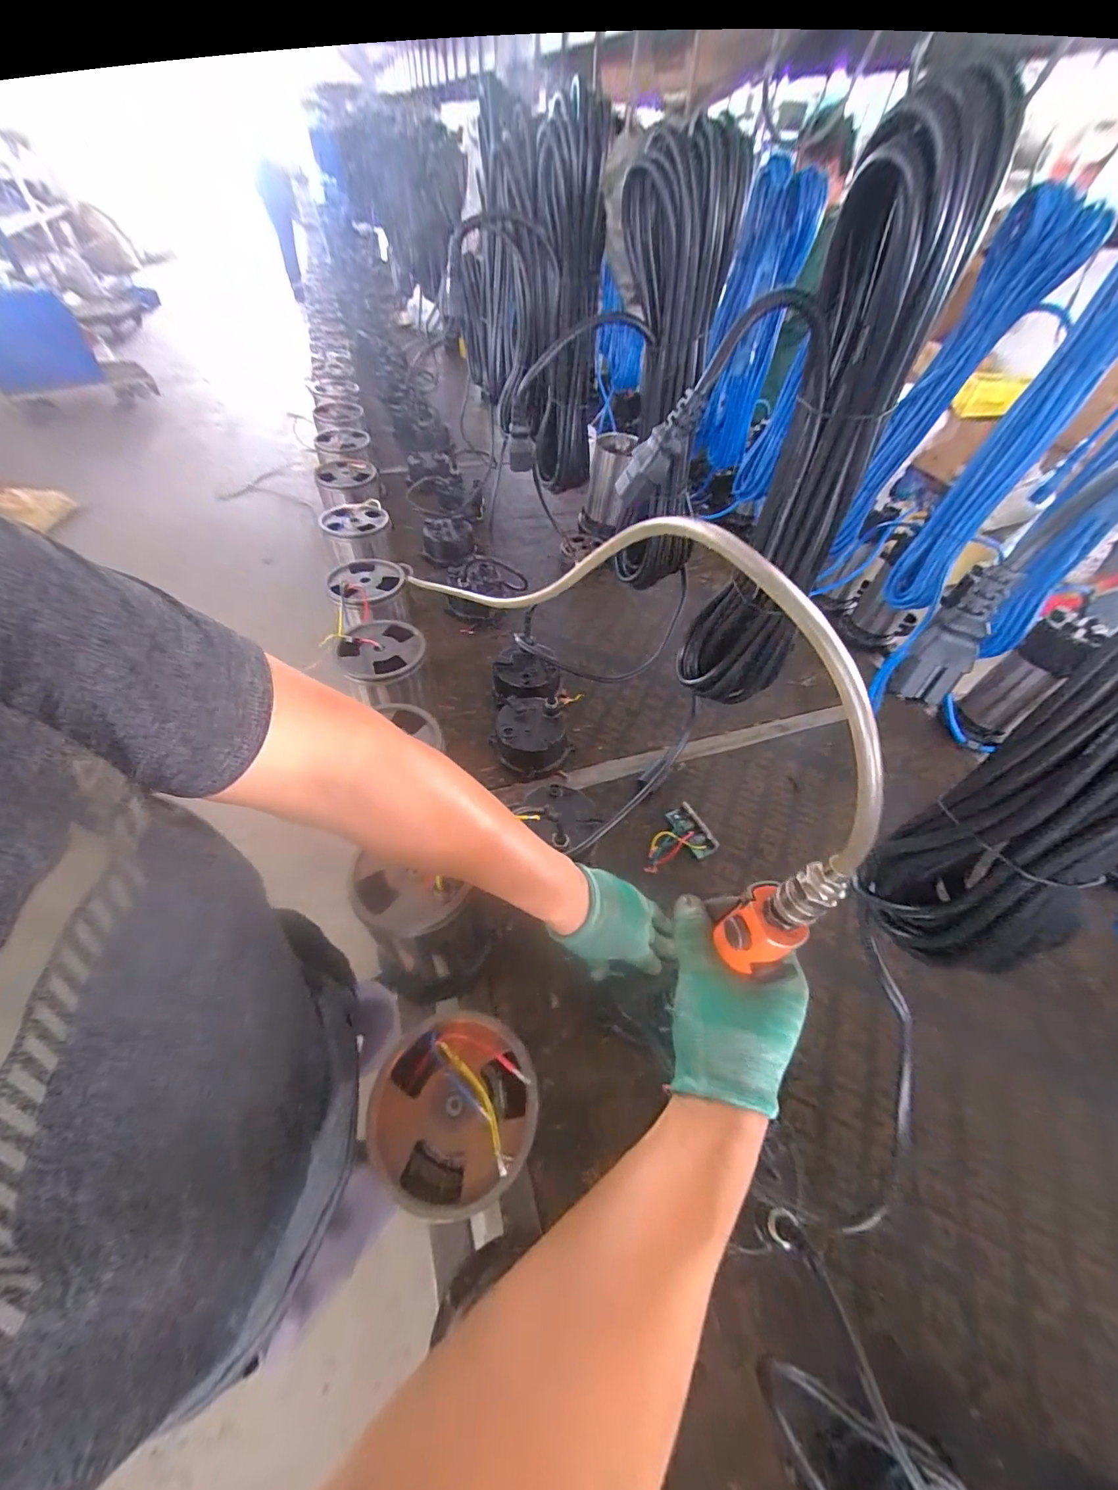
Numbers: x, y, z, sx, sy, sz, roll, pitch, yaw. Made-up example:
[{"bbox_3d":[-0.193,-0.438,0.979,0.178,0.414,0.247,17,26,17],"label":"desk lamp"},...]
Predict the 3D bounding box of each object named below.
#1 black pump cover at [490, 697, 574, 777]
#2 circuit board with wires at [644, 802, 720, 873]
[{"bbox_3d":[-0.041,-0.013,0.764,0.123,0.079,0.108,5,51,-1],"label":"black pump cover"},{"bbox_3d":[0.168,0.140,0.697,0.108,0.021,0.081,-22,57,-20],"label":"circuit board with wires"}]

